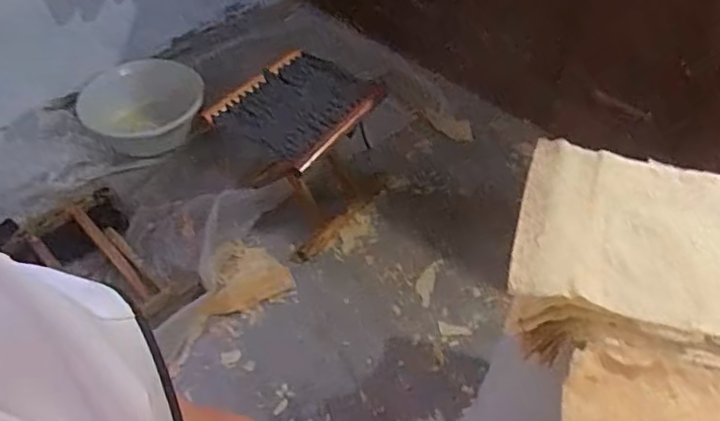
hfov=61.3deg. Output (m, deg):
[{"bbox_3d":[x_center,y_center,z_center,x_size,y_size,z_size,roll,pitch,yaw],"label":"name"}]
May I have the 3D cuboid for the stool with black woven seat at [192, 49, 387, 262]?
[{"bbox_3d":[-0.136,-0.143,1.363,0.290,0.290,0.278,33,56,26],"label":"stool with black woven seat"}]

